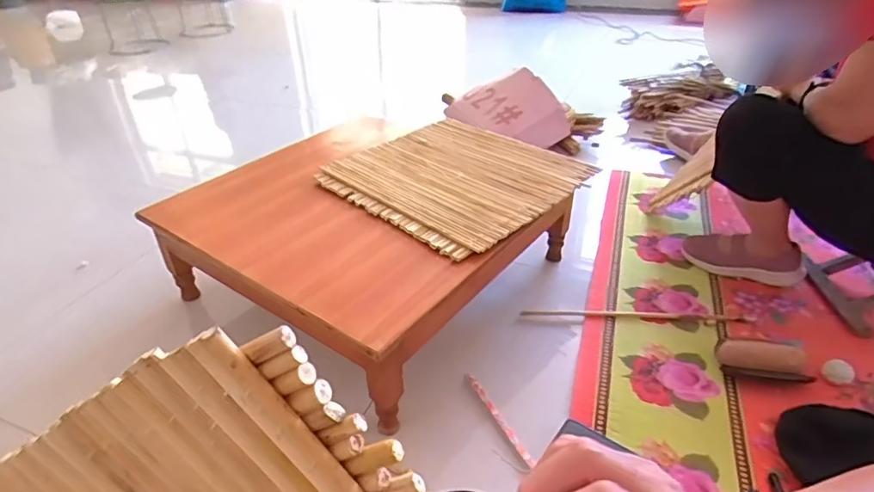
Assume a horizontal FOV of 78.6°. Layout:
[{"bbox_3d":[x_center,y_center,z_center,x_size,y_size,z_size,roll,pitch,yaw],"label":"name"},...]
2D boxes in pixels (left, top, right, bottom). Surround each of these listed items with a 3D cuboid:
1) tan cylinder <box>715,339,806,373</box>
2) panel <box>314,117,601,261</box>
[{"bbox_3d":[0.605,0.209,0.999,0.153,0.048,0.058,2,34,5],"label":"tan cylinder"},{"bbox_3d":[0.026,-0.158,1.181,0.481,0.021,0.438,29,55,33],"label":"panel"}]

